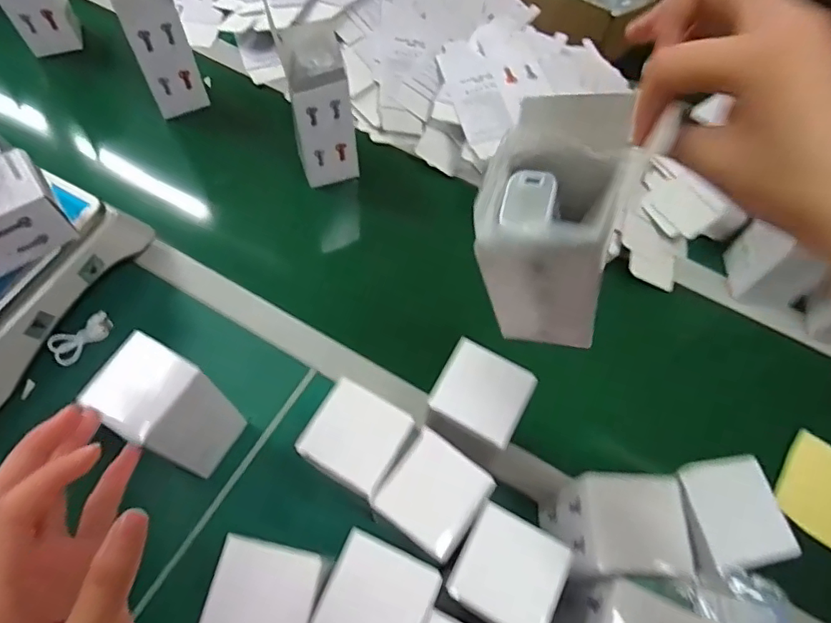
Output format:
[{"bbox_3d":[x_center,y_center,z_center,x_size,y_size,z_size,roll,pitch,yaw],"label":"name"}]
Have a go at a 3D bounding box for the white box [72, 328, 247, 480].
[{"bbox_3d":[-0.227,0.099,0.516,0.070,0.176,0.076,28,64,11],"label":"white box"}]

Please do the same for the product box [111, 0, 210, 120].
[{"bbox_3d":[-0.352,-0.378,0.748,0.078,0.187,0.086,-25,66,-15],"label":"product box"}]

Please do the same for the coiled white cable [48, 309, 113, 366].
[{"bbox_3d":[-0.394,0.028,0.638,0.029,0.026,0.071,39,67,16],"label":"coiled white cable"}]

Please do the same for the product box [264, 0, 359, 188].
[{"bbox_3d":[-0.127,-0.261,0.700,0.076,0.183,0.088,-17,65,-12],"label":"product box"}]

